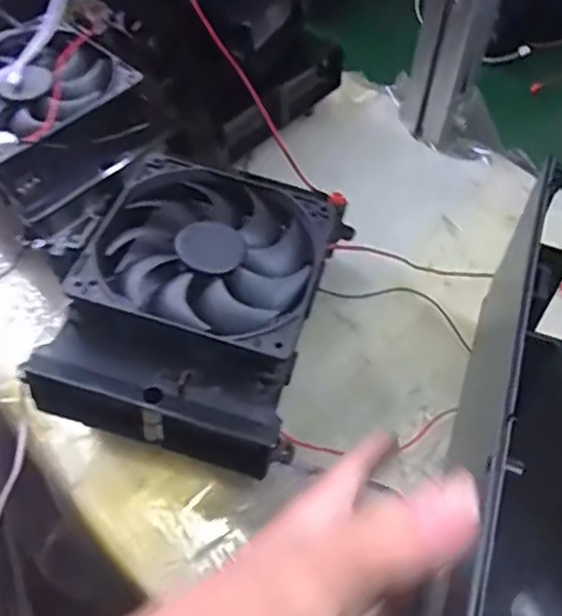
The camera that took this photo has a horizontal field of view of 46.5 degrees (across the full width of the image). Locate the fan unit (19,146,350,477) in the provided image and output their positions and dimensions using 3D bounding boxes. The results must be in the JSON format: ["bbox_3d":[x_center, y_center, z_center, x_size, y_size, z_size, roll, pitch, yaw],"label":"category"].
[{"bbox_3d":[-0.042,-0.008,0.367,0.124,0.062,0.166,15,52,11],"label":"fan unit"}]

